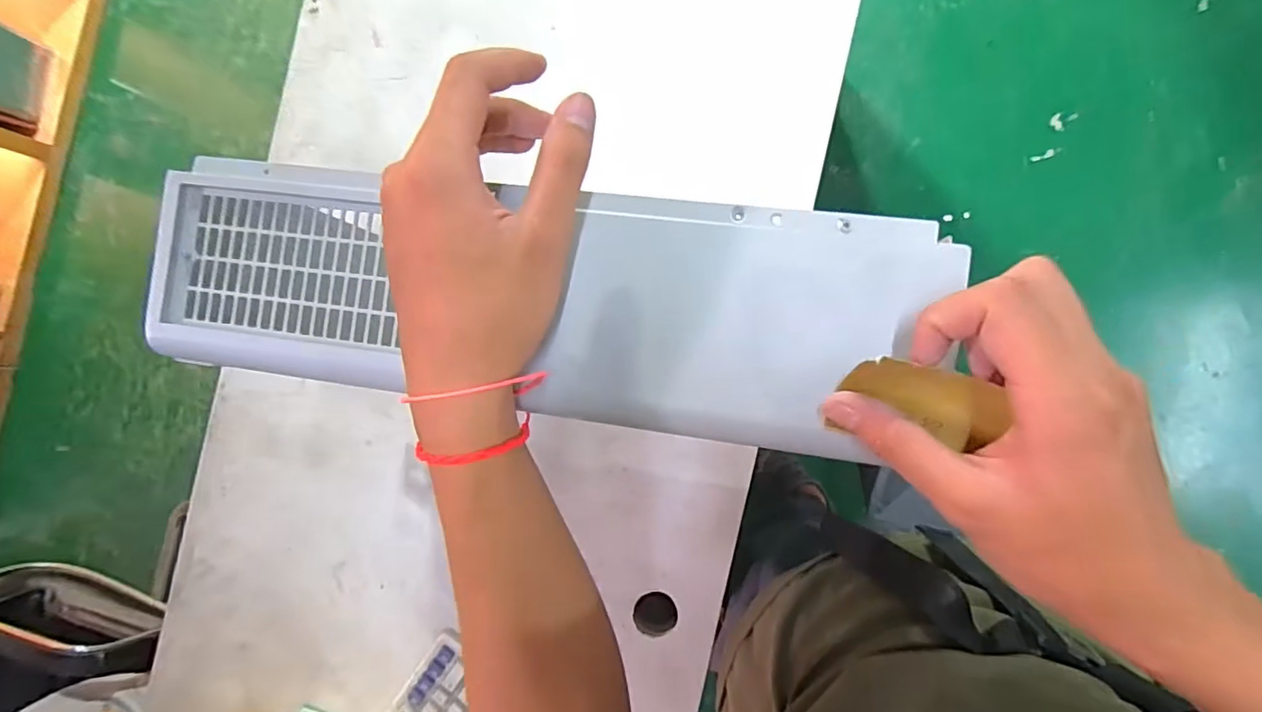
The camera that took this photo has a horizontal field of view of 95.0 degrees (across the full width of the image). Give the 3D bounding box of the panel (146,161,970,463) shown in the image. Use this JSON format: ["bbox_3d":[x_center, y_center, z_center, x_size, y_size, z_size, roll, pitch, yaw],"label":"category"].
[{"bbox_3d":[-0.063,-0.029,0.291,0.400,0.013,0.117,5,89,10],"label":"panel"}]

